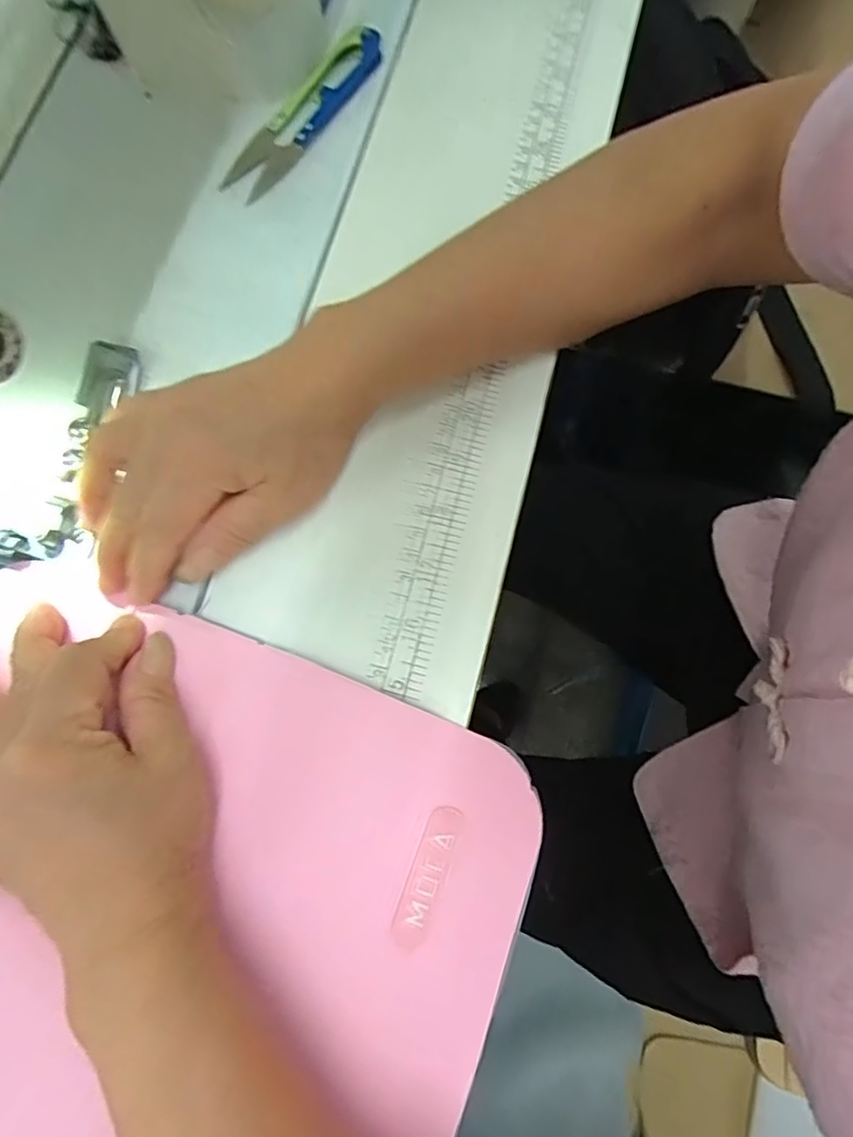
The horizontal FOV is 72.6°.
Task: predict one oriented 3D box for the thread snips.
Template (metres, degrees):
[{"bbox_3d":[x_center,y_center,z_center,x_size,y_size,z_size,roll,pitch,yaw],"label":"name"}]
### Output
[{"bbox_3d":[-0.063,-0.240,0.303,0.026,0.013,0.113,33,79,8],"label":"thread snips"}]

